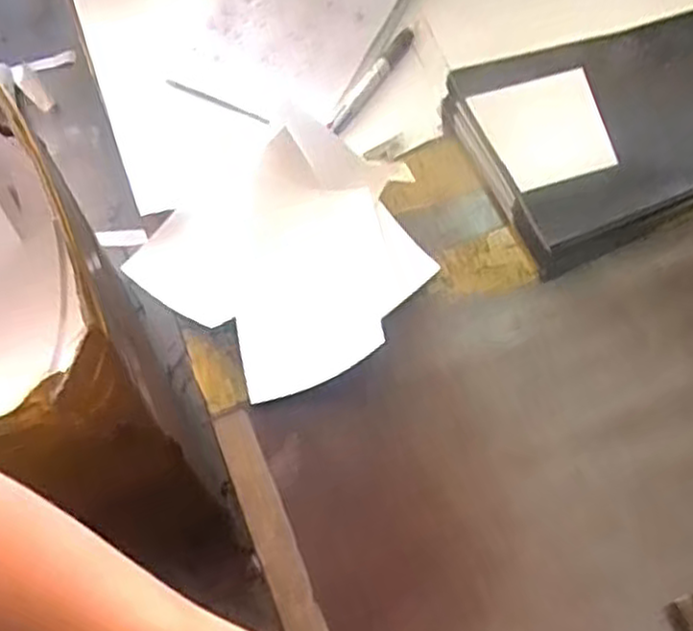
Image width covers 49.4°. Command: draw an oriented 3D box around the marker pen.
[{"bbox_3d":[0.021,-0.192,0.617,0.015,0.009,0.122,30,67,14],"label":"marker pen"}]

